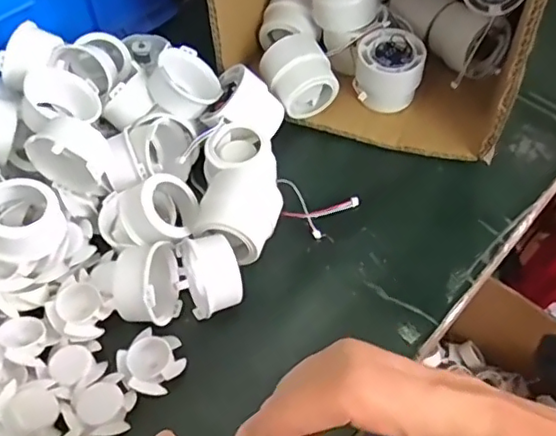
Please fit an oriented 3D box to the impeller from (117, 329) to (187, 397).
[{"bbox_3d":[-0.080,0.091,0.378,0.037,0.011,0.038,0,53,0],"label":"impeller"}]

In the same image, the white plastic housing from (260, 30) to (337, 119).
[{"bbox_3d":[0.014,-0.121,0.501,0.053,0.046,0.062,-21,56,-15],"label":"white plastic housing"}]

